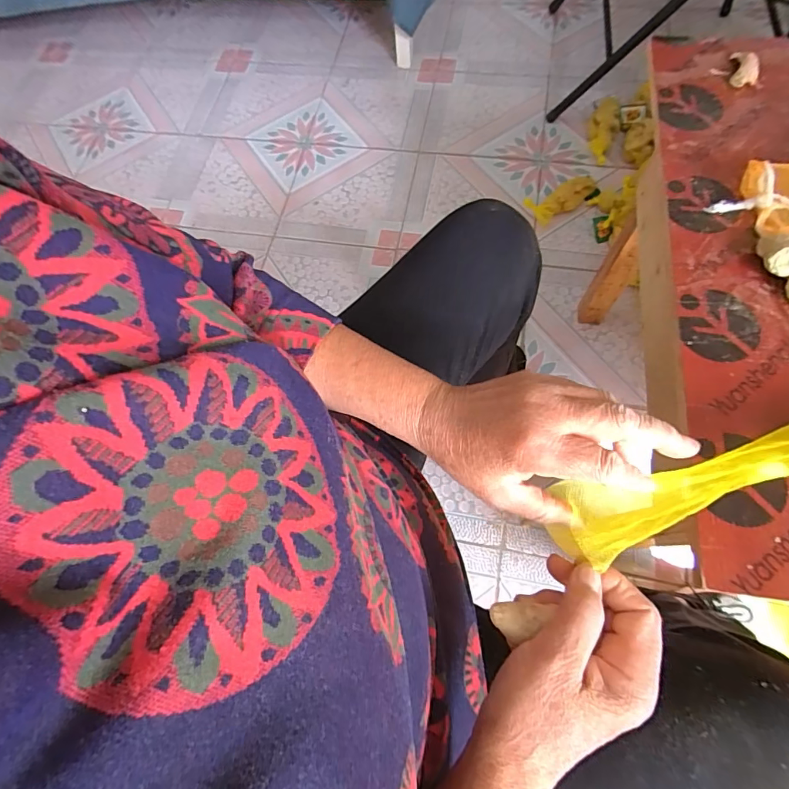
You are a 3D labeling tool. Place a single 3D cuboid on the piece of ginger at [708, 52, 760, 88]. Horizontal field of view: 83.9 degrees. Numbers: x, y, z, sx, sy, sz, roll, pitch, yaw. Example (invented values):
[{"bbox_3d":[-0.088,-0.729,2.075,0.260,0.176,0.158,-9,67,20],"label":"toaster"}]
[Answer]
[{"bbox_3d":[0.387,-0.365,0.492,0.036,0.016,0.044,-28,69,-9],"label":"piece of ginger"}]

